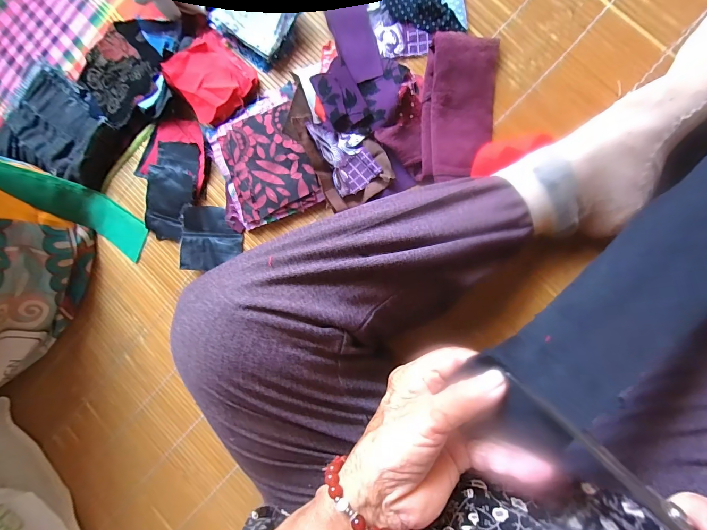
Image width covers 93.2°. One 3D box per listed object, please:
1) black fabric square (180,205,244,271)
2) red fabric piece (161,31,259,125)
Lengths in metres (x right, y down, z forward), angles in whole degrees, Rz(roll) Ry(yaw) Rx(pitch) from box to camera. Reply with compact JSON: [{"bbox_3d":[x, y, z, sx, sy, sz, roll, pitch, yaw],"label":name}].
[{"bbox_3d":[-0.163,-0.031,0.389,0.068,0.009,0.072,2,88,-5],"label":"black fabric square"},{"bbox_3d":[-0.156,-0.203,0.359,0.089,0.021,0.078,42,96,11],"label":"red fabric piece"}]

